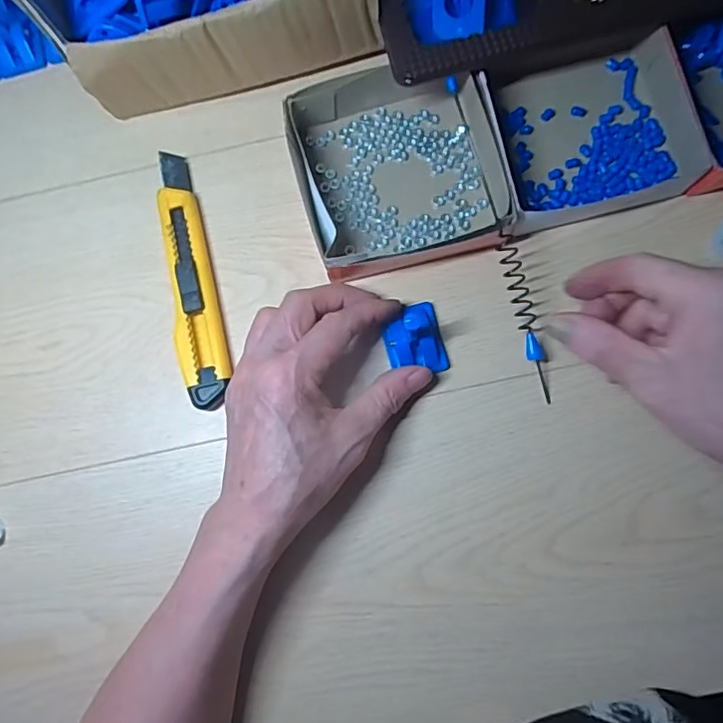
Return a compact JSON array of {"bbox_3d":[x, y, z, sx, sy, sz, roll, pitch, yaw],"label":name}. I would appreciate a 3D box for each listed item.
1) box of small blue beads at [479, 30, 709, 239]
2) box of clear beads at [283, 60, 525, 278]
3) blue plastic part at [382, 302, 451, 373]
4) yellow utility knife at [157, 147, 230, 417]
[{"bbox_3d":[0.146,-0.145,0.350,0.125,0.032,0.112,-14,81,3],"label":"box of small blue beads"},{"bbox_3d":[0.026,-0.125,0.351,0.125,0.034,0.129,-14,81,3],"label":"box of clear beads"},{"bbox_3d":[0.033,-0.013,0.343,0.036,0.017,0.044,-15,81,2],"label":"blue plastic part"},{"bbox_3d":[-0.112,-0.057,0.362,0.028,0.013,0.173,-14,81,3],"label":"yellow utility knife"}]

